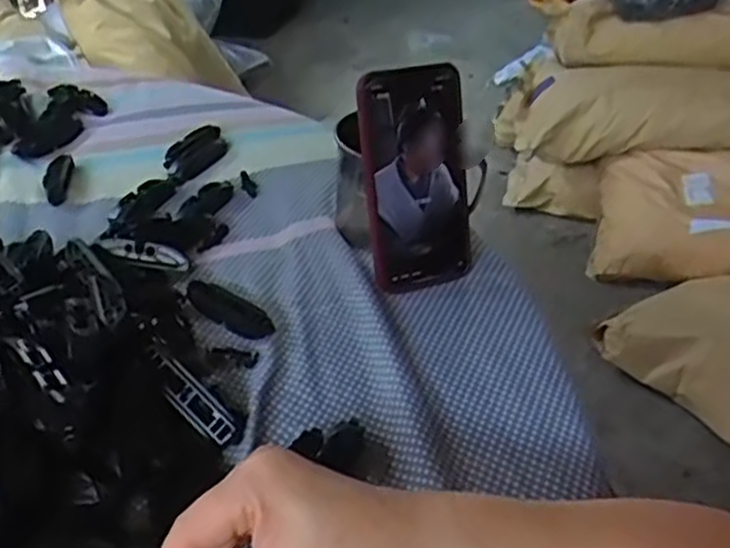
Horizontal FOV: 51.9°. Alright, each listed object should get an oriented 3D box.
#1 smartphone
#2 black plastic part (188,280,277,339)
[{"bbox_3d":[0.039,-0.069,0.542,0.076,0.158,0.014,-11,18,-15],"label":"smartphone"},{"bbox_3d":[-0.094,0.024,0.523,0.075,0.018,0.018,25,42,26],"label":"black plastic part"}]

